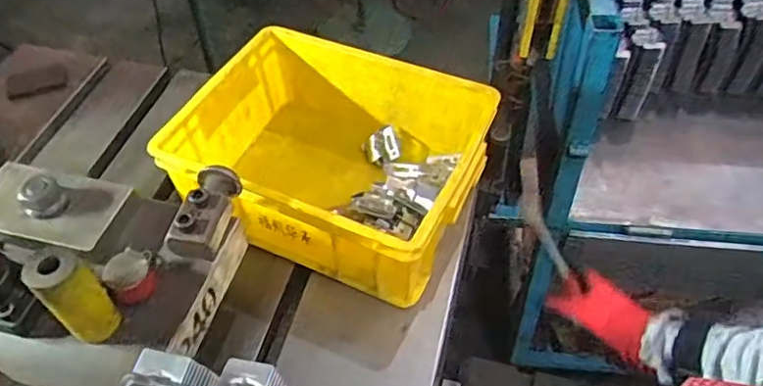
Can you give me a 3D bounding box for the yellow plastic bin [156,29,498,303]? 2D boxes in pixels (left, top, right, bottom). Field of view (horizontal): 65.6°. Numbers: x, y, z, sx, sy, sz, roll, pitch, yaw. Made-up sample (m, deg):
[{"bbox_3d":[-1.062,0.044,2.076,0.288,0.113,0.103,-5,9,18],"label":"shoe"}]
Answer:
[{"bbox_3d":[-0.057,-0.037,0.738,0.342,0.157,0.256,18,54,17],"label":"yellow plastic bin"}]

